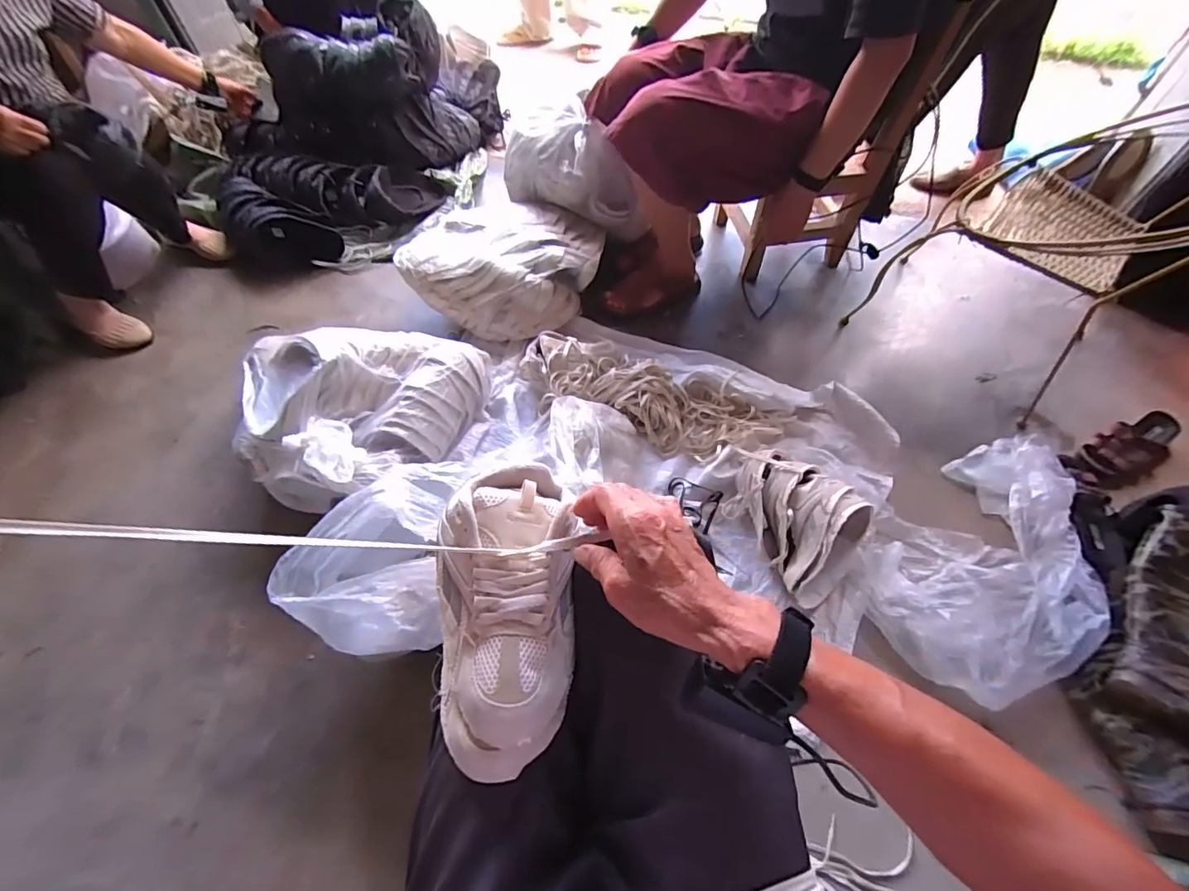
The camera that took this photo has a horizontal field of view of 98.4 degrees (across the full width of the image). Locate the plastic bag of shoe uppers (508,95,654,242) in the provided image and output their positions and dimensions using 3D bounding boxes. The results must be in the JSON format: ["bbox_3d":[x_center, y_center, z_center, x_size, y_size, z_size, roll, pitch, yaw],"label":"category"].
[{"bbox_3d":[-0.056,-0.664,1.251,0.374,0.237,0.148,29,64,18],"label":"plastic bag of shoe uppers"}]

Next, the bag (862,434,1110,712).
[{"bbox_3d":[0.739,0.199,0.921,0.517,0.073,0.355,-31,62,-16],"label":"bag"}]

